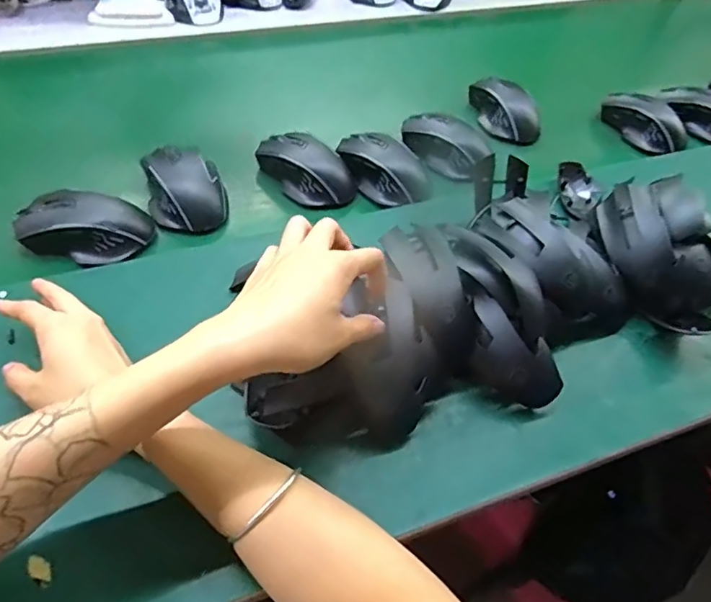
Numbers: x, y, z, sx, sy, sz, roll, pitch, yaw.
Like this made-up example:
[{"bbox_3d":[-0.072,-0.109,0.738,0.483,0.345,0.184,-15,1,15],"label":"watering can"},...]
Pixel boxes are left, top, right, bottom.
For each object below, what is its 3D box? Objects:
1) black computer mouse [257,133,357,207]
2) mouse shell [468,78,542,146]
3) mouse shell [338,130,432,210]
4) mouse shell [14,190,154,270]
[{"bbox_3d":[-0.053,-0.141,0.577,0.110,0.036,0.061,28,56,15],"label":"black computer mouse"},{"bbox_3d":[0.186,-0.241,0.686,0.057,0.039,0.105,-15,56,-16],"label":"mouse shell"},{"bbox_3d":[0.028,-0.148,0.597,0.118,0.040,0.062,38,59,21],"label":"mouse shell"},{"bbox_3d":[-0.248,-0.067,0.499,0.117,0.042,0.060,1,53,-5],"label":"mouse shell"}]

